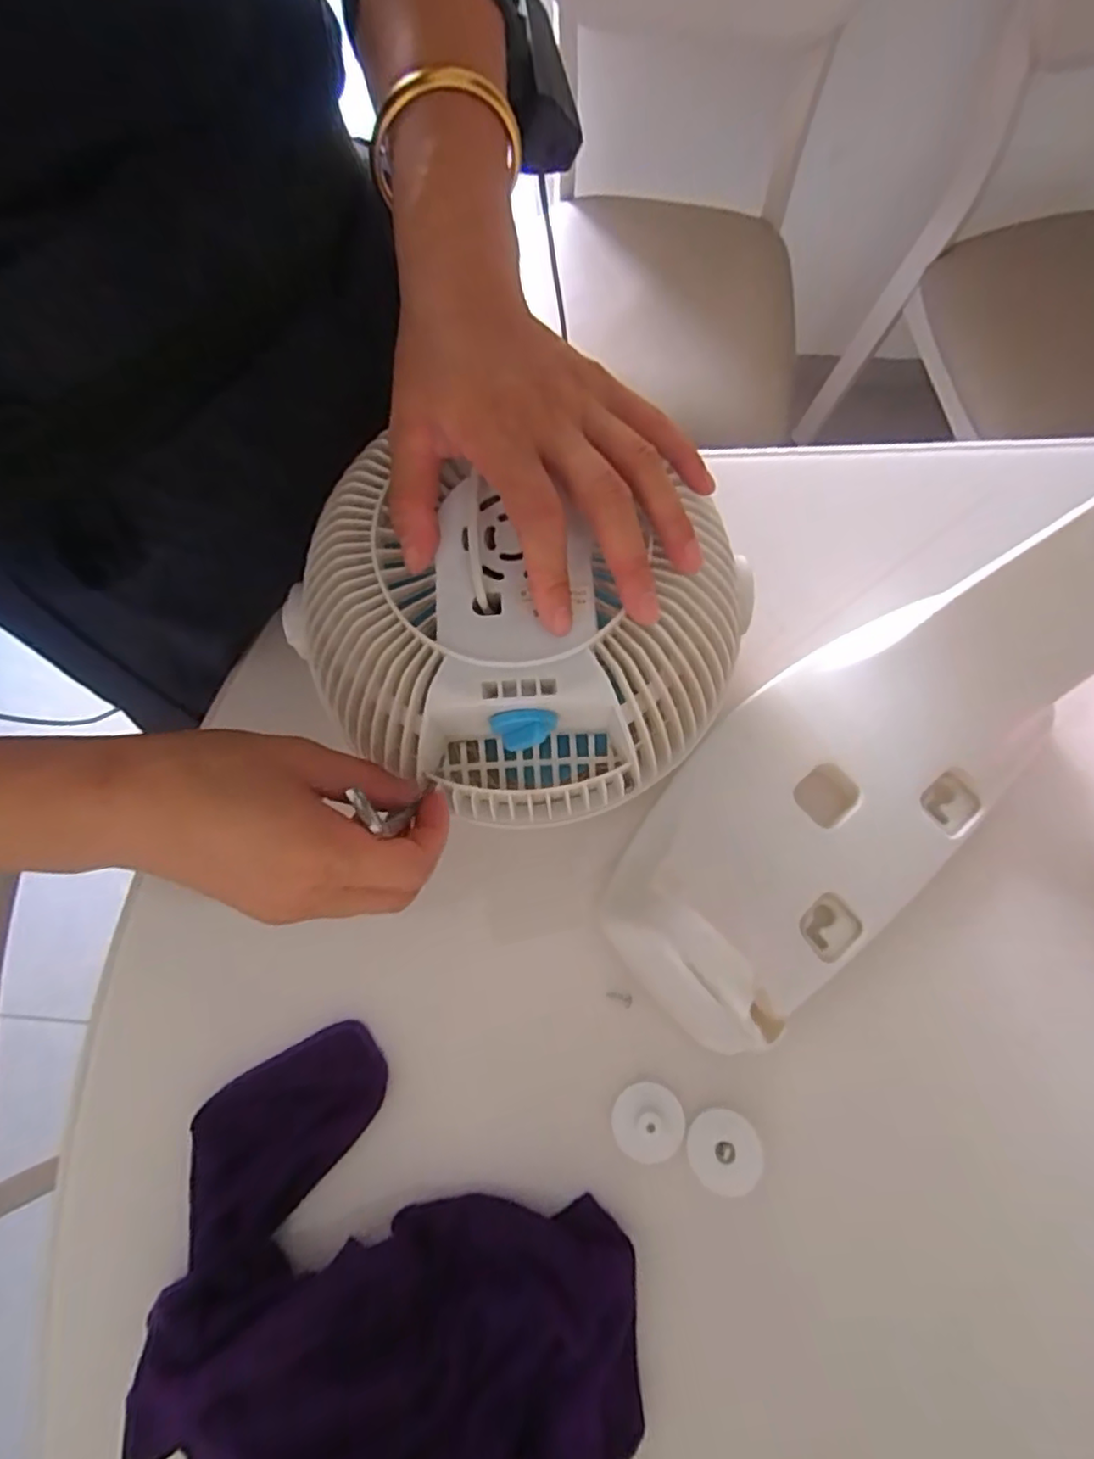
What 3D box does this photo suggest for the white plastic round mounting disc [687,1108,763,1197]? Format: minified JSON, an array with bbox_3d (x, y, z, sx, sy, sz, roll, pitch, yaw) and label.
[{"bbox_3d":[0.086,0.207,0.308,0.034,0.004,0.035,-12,58,20],"label":"white plastic round mounting disc"}]

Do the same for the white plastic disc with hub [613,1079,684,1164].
[{"bbox_3d":[0.051,0.197,0.316,0.035,0.009,0.033,-1,75,2],"label":"white plastic disc with hub"}]

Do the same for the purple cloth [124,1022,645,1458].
[{"bbox_3d":[-0.079,0.277,0.283,0.251,0.045,0.185,30,78,10],"label":"purple cloth"}]

